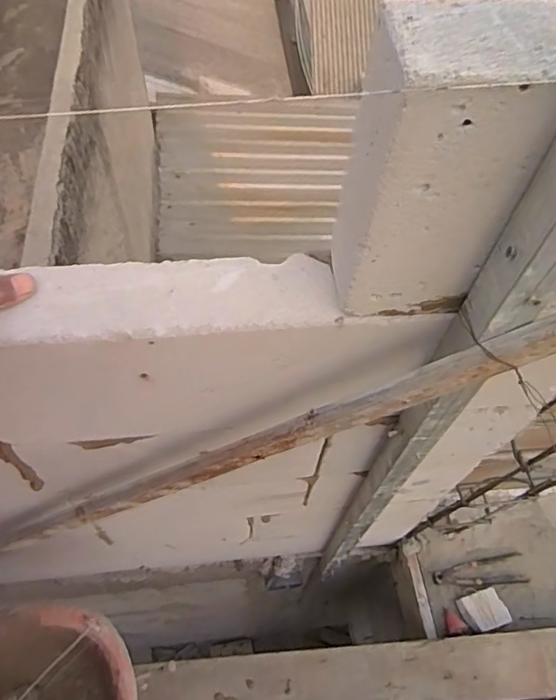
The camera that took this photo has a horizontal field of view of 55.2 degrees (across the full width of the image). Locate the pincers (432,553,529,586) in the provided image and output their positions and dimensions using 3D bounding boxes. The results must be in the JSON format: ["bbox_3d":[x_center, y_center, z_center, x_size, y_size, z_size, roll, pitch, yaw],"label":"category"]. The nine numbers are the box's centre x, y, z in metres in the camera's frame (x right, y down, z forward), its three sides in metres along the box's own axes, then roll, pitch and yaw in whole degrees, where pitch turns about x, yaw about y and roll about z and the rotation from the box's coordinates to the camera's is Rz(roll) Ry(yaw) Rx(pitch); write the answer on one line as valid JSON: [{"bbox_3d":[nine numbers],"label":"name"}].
[{"bbox_3d":[0.458,0.507,1.213,0.208,0.017,0.064,-3,59,-5],"label":"pincers"}]

